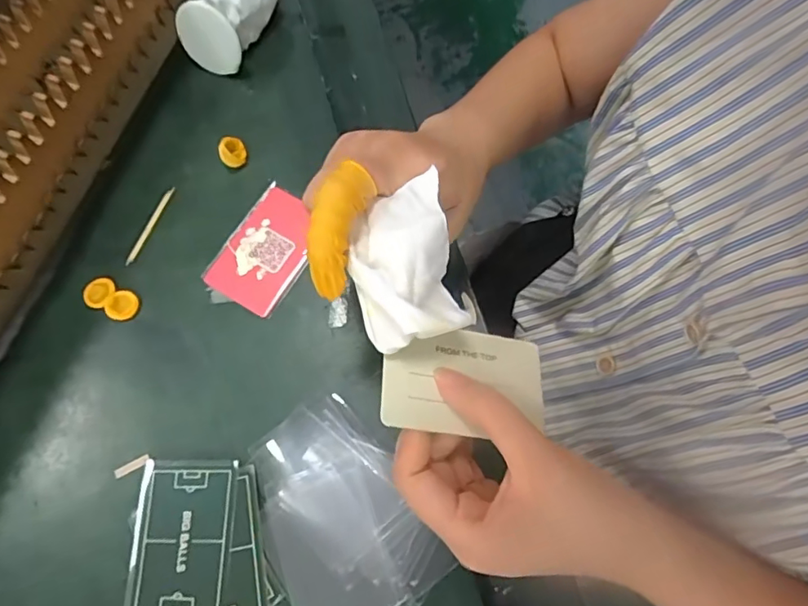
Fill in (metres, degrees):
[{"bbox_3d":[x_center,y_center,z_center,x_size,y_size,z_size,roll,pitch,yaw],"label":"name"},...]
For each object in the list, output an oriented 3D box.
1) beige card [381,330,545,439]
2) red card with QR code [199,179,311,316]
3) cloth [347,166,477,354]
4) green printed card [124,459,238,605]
[{"bbox_3d":[0.030,0.037,0.257,0.082,0.004,0.053,10,59,-15],"label":"beige card"},{"bbox_3d":[-0.095,-0.039,0.372,0.058,0.004,0.085,29,76,9],"label":"red card with QR code"},{"bbox_3d":[0.000,-0.017,0.243,0.048,0.022,0.069,-17,73,-4],"label":"cloth"},{"bbox_3d":[-0.132,0.138,0.312,0.056,0.006,0.086,1,73,1],"label":"green printed card"}]

